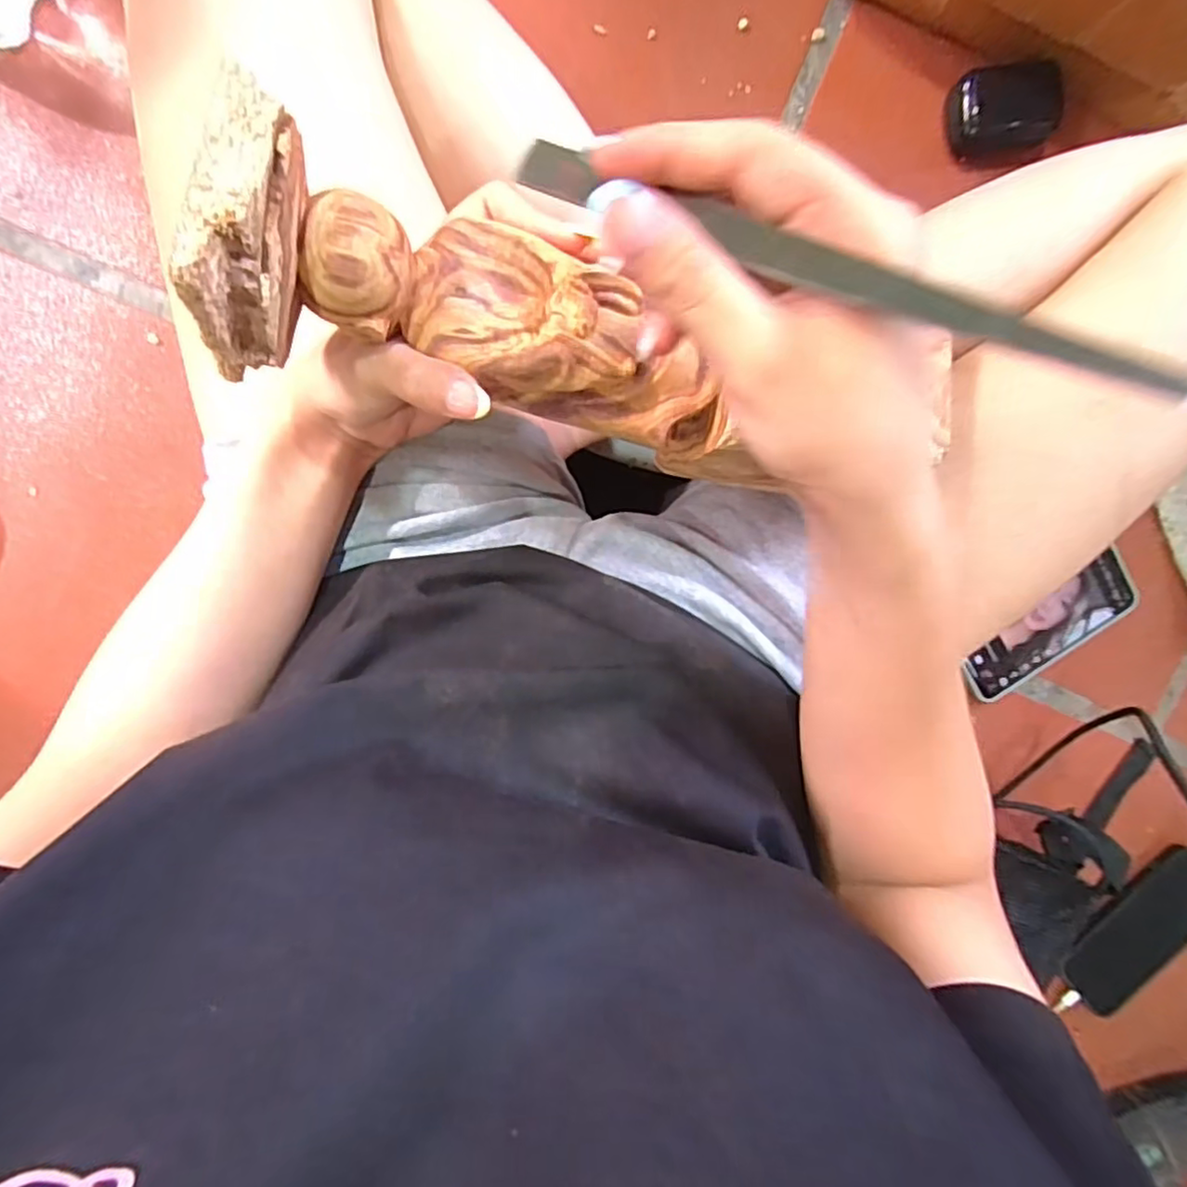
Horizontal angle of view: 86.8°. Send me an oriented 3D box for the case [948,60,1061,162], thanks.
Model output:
[{"bbox_3d":[0.298,-0.355,0.459,0.072,0.025,0.056,-8,98,-5],"label":"case"}]

